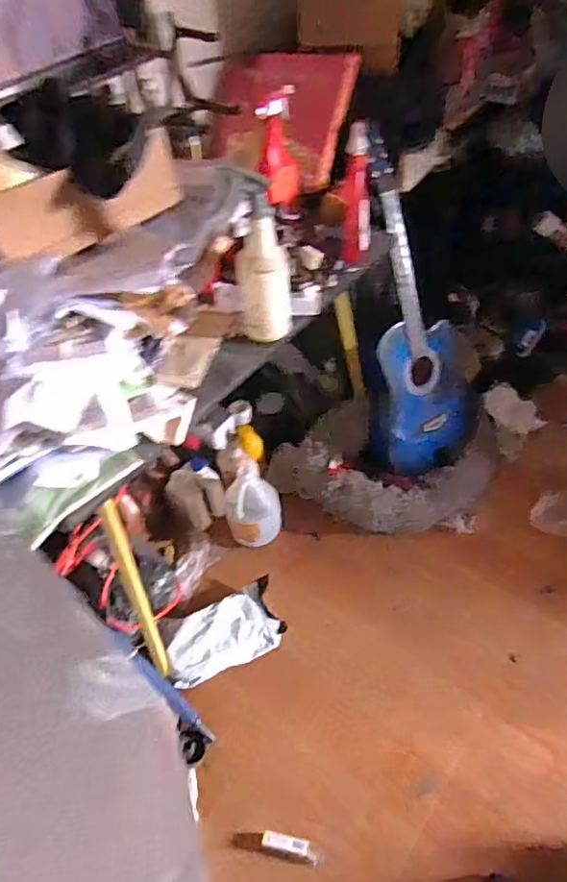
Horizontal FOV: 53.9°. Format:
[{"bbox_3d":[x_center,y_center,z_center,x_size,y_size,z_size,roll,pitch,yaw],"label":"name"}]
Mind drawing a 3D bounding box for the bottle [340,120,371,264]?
[{"bbox_3d":[0.151,-0.500,1.139,0.060,0.242,0.063,4,51,9],"label":"bottle"}]

